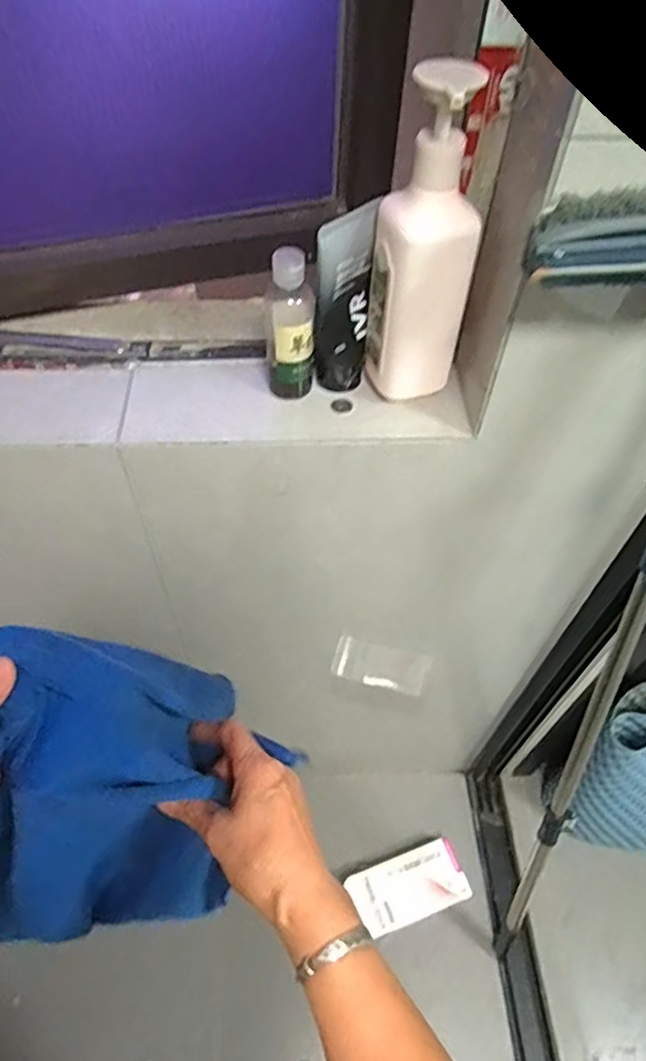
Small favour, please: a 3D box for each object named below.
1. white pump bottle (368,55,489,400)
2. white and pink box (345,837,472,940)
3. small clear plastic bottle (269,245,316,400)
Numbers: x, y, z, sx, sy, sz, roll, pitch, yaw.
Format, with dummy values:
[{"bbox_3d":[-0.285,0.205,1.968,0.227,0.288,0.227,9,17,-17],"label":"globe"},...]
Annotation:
[{"bbox_3d":[0.076,-0.200,0.450,0.064,0.224,0.047,-8,54,-8],"label":"white pump bottle"},{"bbox_3d":[0.150,0.638,1.117,0.205,0.050,0.105,-15,55,-13],"label":"white and pink box"},{"bbox_3d":[-0.026,-0.168,0.510,0.036,0.127,0.043,-5,53,-6],"label":"small clear plastic bottle"}]

